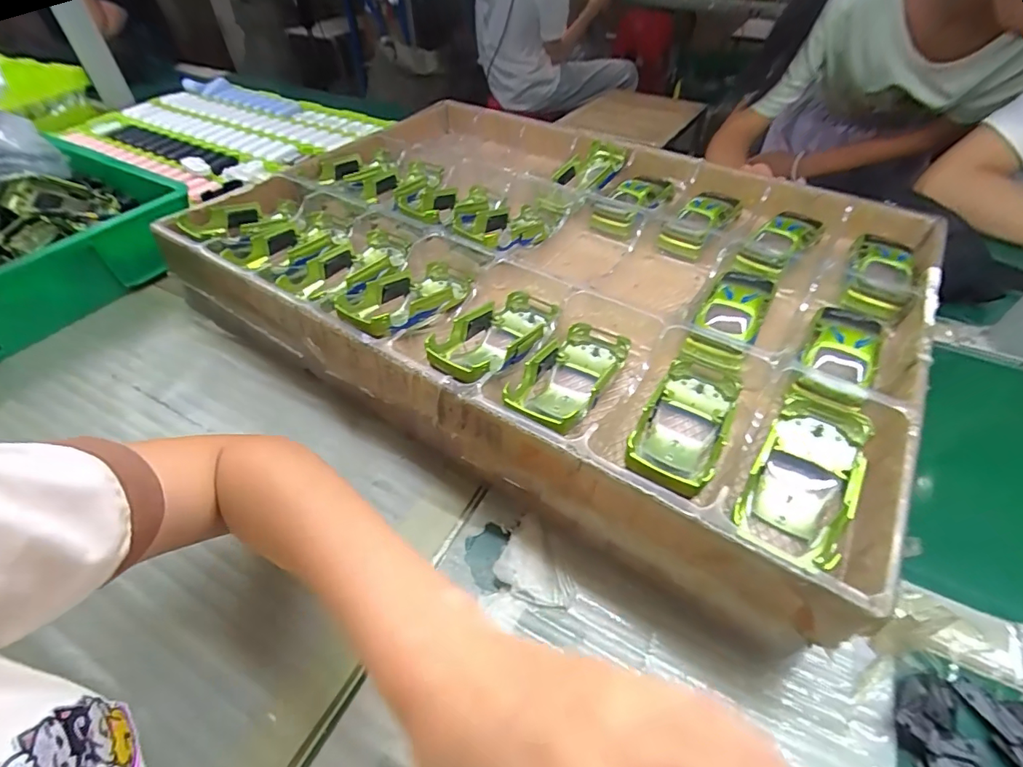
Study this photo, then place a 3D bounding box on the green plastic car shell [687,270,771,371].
[{"bbox_3d":[0.187,-0.061,0.401,0.047,0.033,0.124,24,51,21],"label":"green plastic car shell"}]

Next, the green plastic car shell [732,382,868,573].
[{"bbox_3d":[0.186,0.058,0.300,0.058,0.034,0.122,31,54,26],"label":"green plastic car shell"}]

